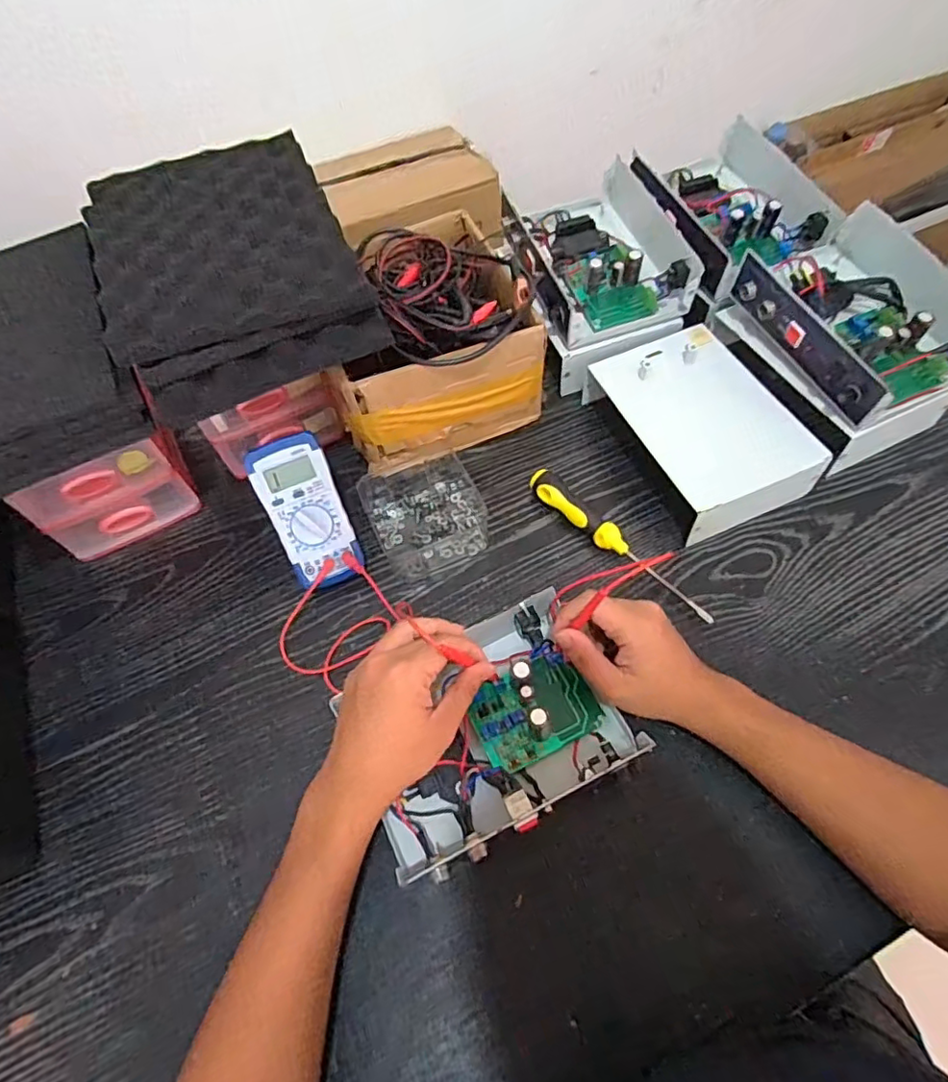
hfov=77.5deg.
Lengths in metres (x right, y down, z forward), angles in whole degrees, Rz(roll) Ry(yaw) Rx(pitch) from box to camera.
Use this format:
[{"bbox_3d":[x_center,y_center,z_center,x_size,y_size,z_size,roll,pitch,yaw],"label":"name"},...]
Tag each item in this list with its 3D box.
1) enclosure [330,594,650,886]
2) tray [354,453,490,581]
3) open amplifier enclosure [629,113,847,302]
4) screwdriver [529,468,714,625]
[{"bbox_3d":[0.007,0.146,0.472,0.200,0.051,0.161,-27,61,-12],"label":"enclosure"},{"bbox_3d":[-0.048,-0.033,0.591,0.111,0.032,0.125,-23,61,-9],"label":"tray"},{"bbox_3d":[0.290,-0.380,0.674,0.167,0.057,0.202,-27,61,-11],"label":"open amplifier enclosure"},{"bbox_3d":[0.135,0.002,0.560,0.024,0.026,0.212,-42,65,-19],"label":"screwdriver"}]

